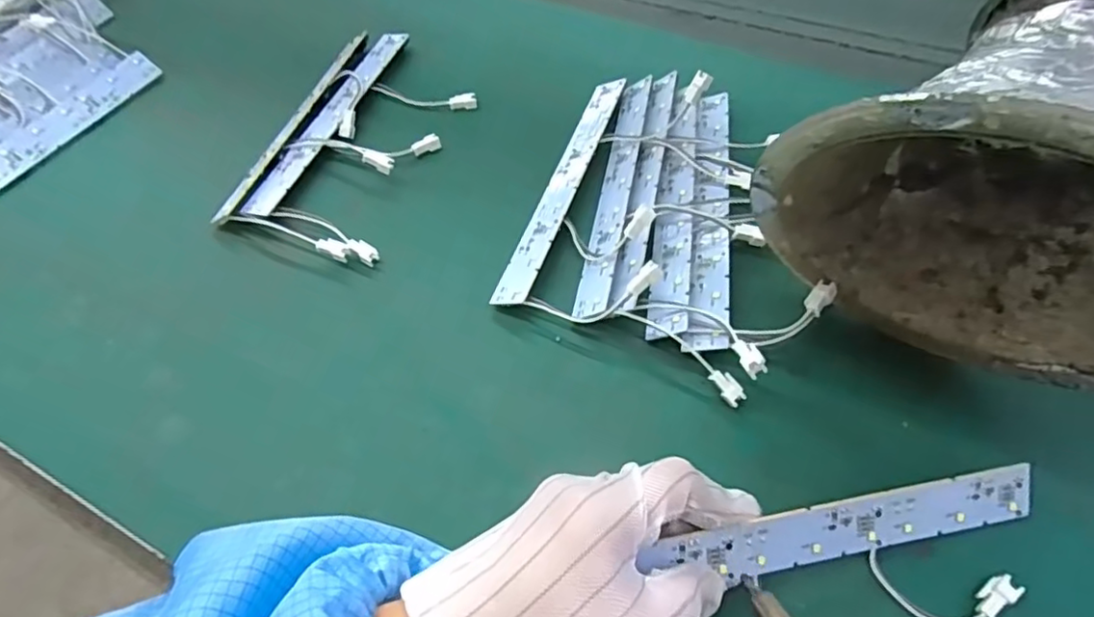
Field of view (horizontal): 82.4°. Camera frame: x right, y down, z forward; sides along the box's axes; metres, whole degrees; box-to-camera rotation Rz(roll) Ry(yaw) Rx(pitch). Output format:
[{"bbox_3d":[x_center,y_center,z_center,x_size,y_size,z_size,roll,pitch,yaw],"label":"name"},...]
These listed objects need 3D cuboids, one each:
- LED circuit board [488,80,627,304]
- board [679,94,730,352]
[{"bbox_3d":[0.012,-0.082,0.396,0.023,0.004,0.196,4,55,30],"label":"LED circuit board"},{"bbox_3d":[0.096,-0.060,0.366,0.022,0.008,0.189,6,58,8],"label":"board"}]

